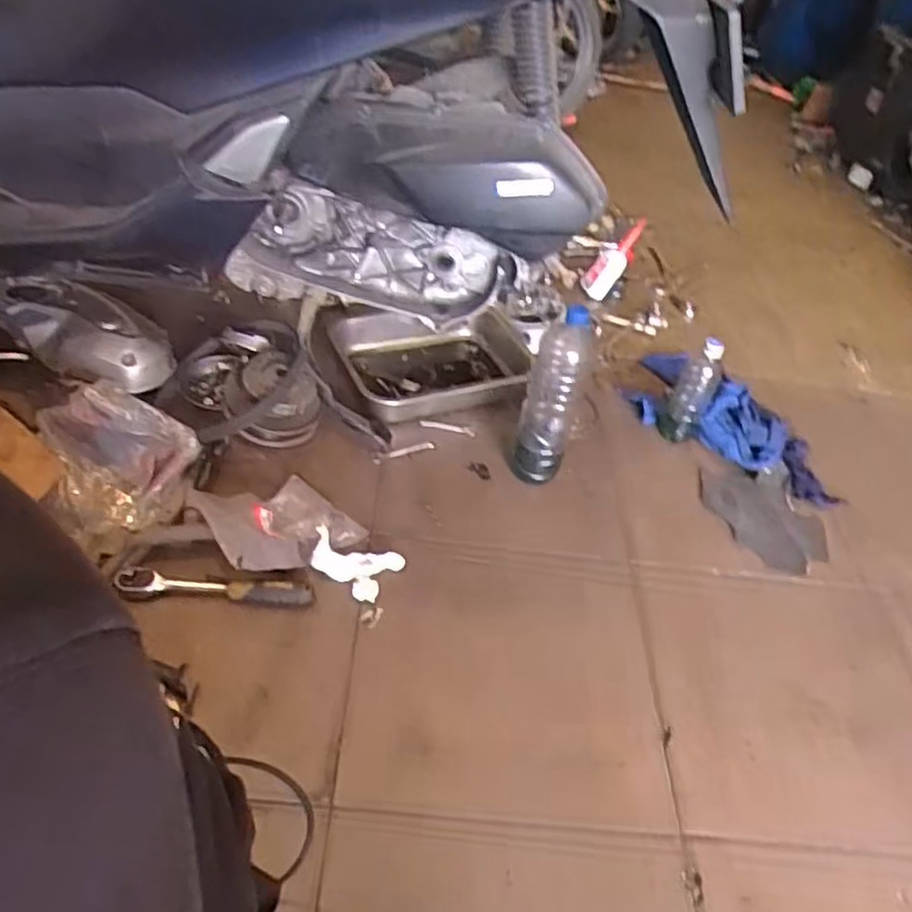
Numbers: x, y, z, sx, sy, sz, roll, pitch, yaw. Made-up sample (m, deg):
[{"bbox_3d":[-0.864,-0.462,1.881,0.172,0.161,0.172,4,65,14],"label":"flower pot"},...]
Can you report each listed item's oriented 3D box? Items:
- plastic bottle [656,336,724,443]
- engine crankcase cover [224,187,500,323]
[{"bbox_3d":[0.420,-0.113,1.299,0.067,0.217,0.067,23,43,13],"label":"plastic bottle"},{"bbox_3d":[-0.141,-0.306,1.125,0.395,0.153,0.082,11,42,1],"label":"engine crankcase cover"}]

